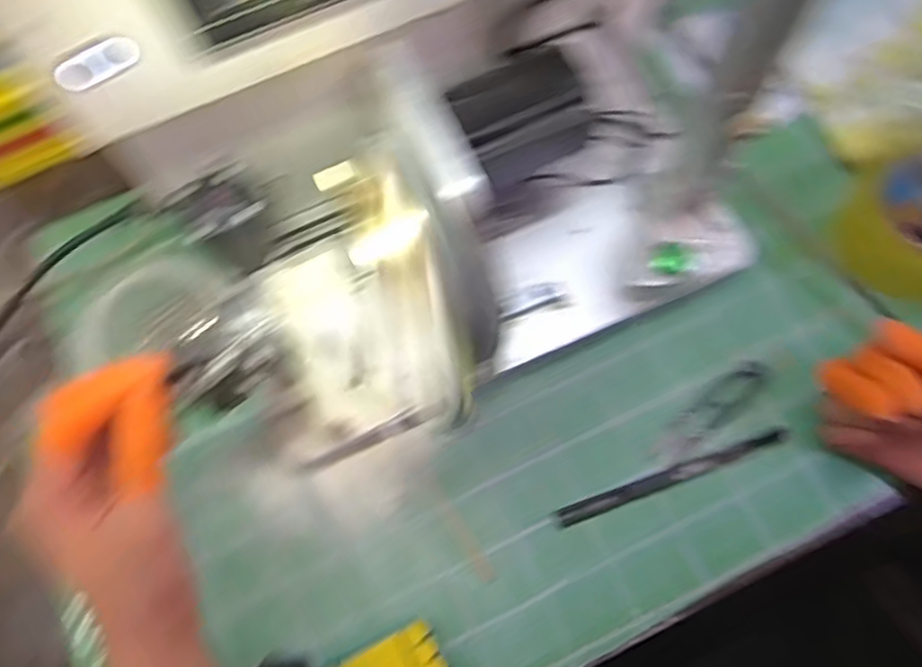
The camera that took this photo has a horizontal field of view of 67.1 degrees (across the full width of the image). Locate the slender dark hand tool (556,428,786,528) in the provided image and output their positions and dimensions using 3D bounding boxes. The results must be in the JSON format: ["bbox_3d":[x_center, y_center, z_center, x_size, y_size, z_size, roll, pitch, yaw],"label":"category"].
[{"bbox_3d":[0.138,0.093,0.455,0.158,0.016,0.012,-20,71,-5],"label":"slender dark hand tool"}]

